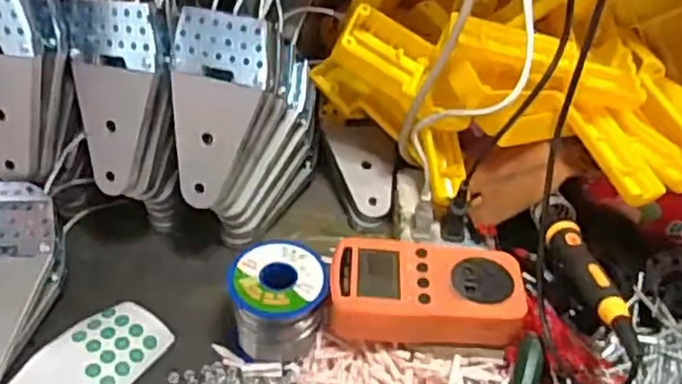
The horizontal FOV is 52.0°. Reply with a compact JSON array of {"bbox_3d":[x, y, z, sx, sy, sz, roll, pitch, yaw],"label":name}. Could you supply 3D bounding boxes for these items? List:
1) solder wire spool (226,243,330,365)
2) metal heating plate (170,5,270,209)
[{"bbox_3d":[-0.044,0.076,0.485,0.063,0.061,0.061,3,42,-3],"label":"solder wire spool"},{"bbox_3d":[-0.090,-0.056,0.488,0.064,0.134,0.009,13,15,9],"label":"metal heating plate"}]

